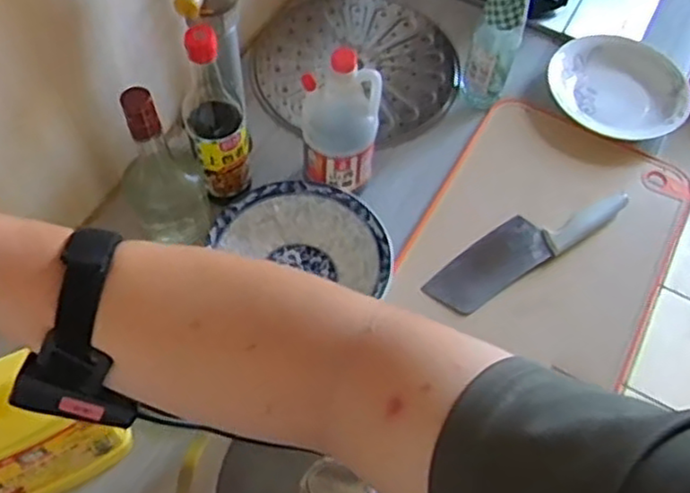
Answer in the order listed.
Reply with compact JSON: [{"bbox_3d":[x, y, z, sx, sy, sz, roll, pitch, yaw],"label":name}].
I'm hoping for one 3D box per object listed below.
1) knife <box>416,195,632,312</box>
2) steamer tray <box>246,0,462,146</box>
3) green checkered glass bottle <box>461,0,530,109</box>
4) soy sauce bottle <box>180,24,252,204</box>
[{"bbox_3d":[0.228,-0.004,0.874,0.285,0.022,0.068,-31,67,-19],"label":"knife"},{"bbox_3d":[0.020,-0.261,1.010,0.292,0.020,0.270,-28,66,-18],"label":"steamer tray"},{"bbox_3d":[0.201,-0.286,0.891,0.059,0.250,0.055,25,62,10],"label":"green checkered glass bottle"},{"bbox_3d":[-0.142,-0.138,0.775,0.063,0.218,0.064,-11,62,-10],"label":"soy sauce bottle"}]

